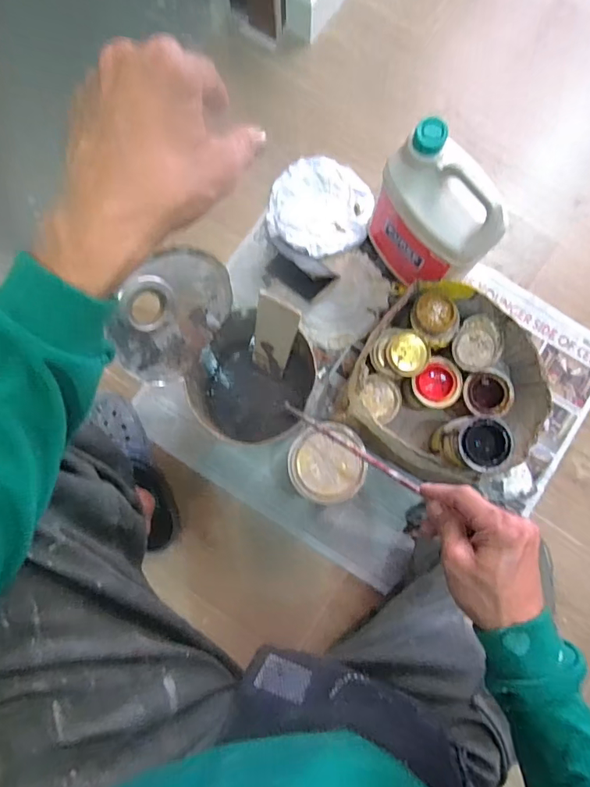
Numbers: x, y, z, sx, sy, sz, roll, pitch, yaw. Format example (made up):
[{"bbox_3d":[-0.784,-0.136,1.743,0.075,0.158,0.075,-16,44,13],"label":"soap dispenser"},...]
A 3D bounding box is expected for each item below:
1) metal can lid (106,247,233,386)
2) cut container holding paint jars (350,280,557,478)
[{"bbox_3d":[-0.133,-0.085,0.526,0.009,0.127,0.151,32,88,36],"label":"metal can lid"},{"bbox_3d":[0.229,-0.013,0.698,0.260,0.157,0.247,0,83,1],"label":"cut container holding paint jars"}]

